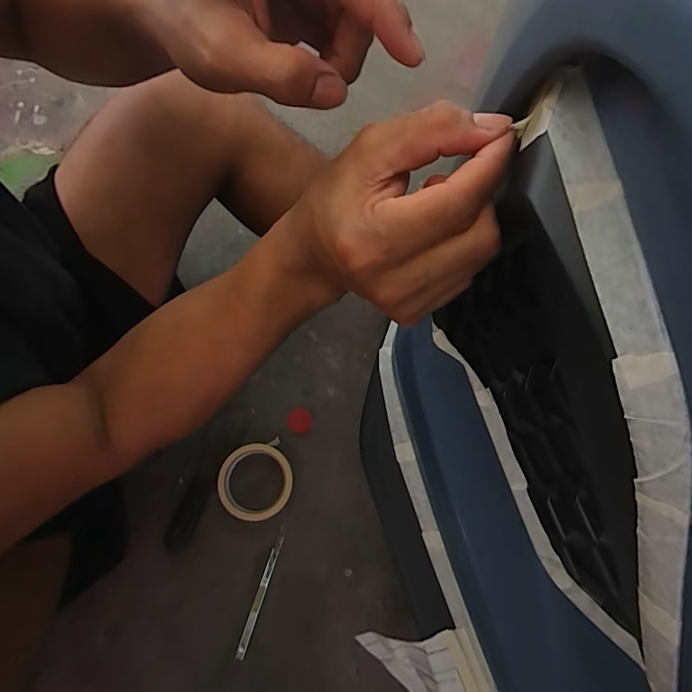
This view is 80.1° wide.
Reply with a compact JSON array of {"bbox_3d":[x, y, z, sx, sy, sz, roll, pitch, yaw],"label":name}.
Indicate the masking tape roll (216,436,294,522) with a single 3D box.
[{"bbox_3d":[-0.124,0.185,0.563,0.099,0.014,0.099,1,71,-2],"label":"masking tape roll"}]

